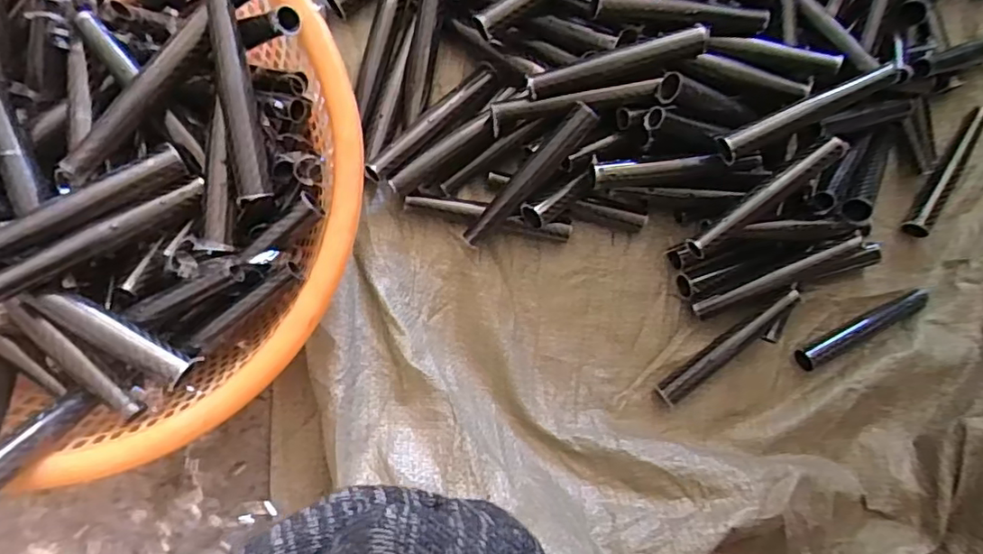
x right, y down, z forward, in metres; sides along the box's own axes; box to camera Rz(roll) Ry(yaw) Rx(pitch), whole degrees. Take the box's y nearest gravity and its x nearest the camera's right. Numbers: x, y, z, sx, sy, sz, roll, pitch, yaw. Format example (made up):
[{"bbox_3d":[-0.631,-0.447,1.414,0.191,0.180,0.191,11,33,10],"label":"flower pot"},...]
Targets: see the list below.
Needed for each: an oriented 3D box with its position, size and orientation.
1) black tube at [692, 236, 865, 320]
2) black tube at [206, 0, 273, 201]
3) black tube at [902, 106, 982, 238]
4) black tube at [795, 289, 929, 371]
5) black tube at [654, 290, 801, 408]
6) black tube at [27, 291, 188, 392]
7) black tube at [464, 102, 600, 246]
[{"bbox_3d":[0.255,0.003,0.524,0.146,0.020,0.016,-27,92,15],"label":"black tube"},{"bbox_3d":[-0.177,-0.133,0.398,0.023,0.025,0.155,-10,91,-10],"label":"black tube"},{"bbox_3d":[0.452,-0.106,0.577,0.022,0.016,0.149,34,83,-6],"label":"black tube"},{"bbox_3d":[0.365,0.052,0.570,0.147,0.015,0.019,-26,91,-9],"label":"black tube"},{"bbox_3d":[0.214,0.063,0.532,0.149,0.021,0.023,-42,94,11],"label":"black tube"},{"bbox_3d":[-0.254,0.039,0.391,0.108,0.017,0.024,28,84,-9],"label":"black tube"},{"bbox_3d":[0.032,-0.084,0.492,0.026,0.025,0.146,42,103,-5],"label":"black tube"}]

